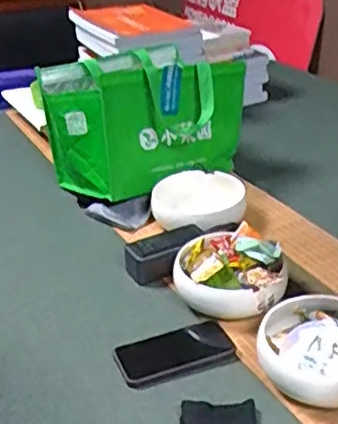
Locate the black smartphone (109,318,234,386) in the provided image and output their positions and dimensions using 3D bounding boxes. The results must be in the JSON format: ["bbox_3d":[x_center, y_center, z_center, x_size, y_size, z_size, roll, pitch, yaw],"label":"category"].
[{"bbox_3d":[0.007,0.178,0.843,0.149,0.008,0.073,-12,31,-17],"label":"black smartphone"}]

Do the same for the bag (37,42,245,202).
[{"bbox_3d":[-0.046,-0.176,1.233,0.325,0.198,0.226,-22,35,-32],"label":"bag"}]

